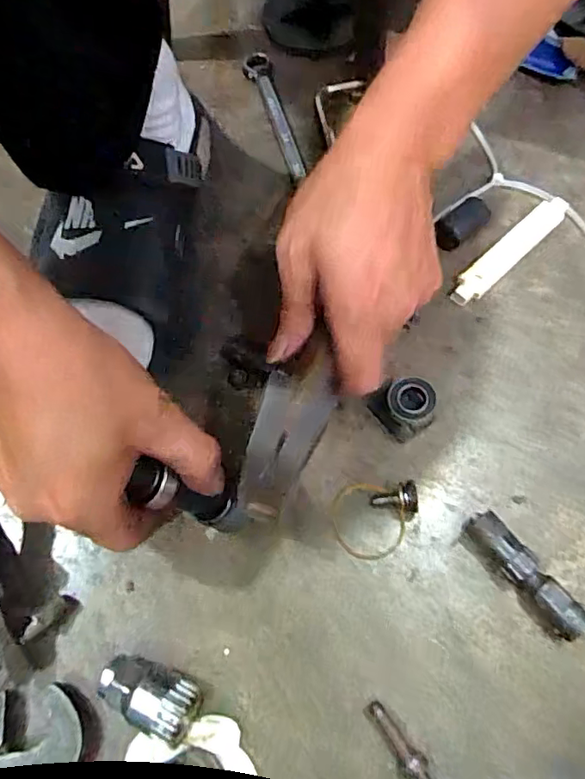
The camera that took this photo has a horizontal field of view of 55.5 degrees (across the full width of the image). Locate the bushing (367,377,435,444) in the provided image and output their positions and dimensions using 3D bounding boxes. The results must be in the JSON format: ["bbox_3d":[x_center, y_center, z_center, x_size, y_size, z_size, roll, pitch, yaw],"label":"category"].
[{"bbox_3d":[0.071,0.013,0.359,0.034,0.034,0.034,0,68,1],"label":"bushing"}]

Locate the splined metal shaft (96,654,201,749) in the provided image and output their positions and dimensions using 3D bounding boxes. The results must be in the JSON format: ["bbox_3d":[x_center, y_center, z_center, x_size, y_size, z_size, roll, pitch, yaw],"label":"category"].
[{"bbox_3d":[-0.075,0.162,0.299,0.052,0.031,0.028,26,71,11],"label":"splined metal shaft"}]

